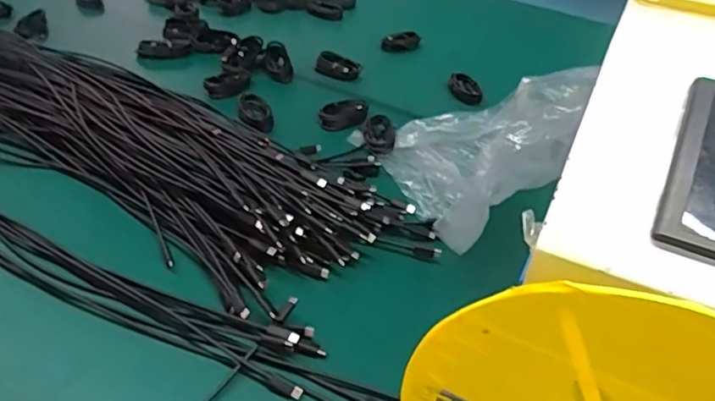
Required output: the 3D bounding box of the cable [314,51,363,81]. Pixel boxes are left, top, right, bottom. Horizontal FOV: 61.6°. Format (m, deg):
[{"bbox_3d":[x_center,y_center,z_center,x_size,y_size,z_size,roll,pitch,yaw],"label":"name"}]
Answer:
[{"bbox_3d":[-0.031,-0.208,0.929,0.069,0.027,0.033,17,38,14],"label":"cable"}]

